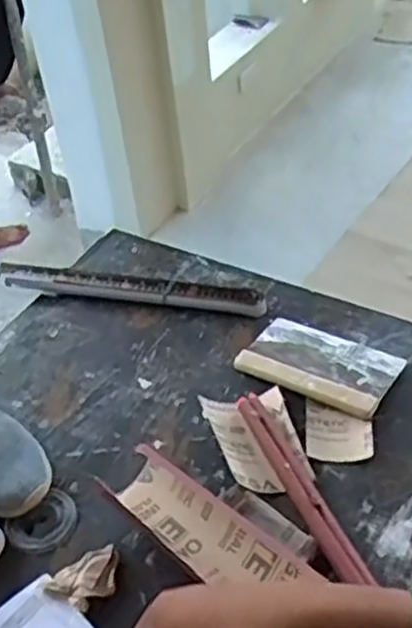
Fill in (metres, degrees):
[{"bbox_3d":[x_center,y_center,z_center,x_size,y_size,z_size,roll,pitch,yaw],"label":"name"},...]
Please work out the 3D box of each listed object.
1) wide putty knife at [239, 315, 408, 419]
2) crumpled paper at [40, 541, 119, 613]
[{"bbox_3d":[0.148,0.061,0.994,0.197,0.023,0.119,21,49,27],"label":"wide putty knife"},{"bbox_3d":[-0.122,0.280,0.799,0.079,0.019,0.049,-29,47,-22],"label":"crumpled paper"}]

